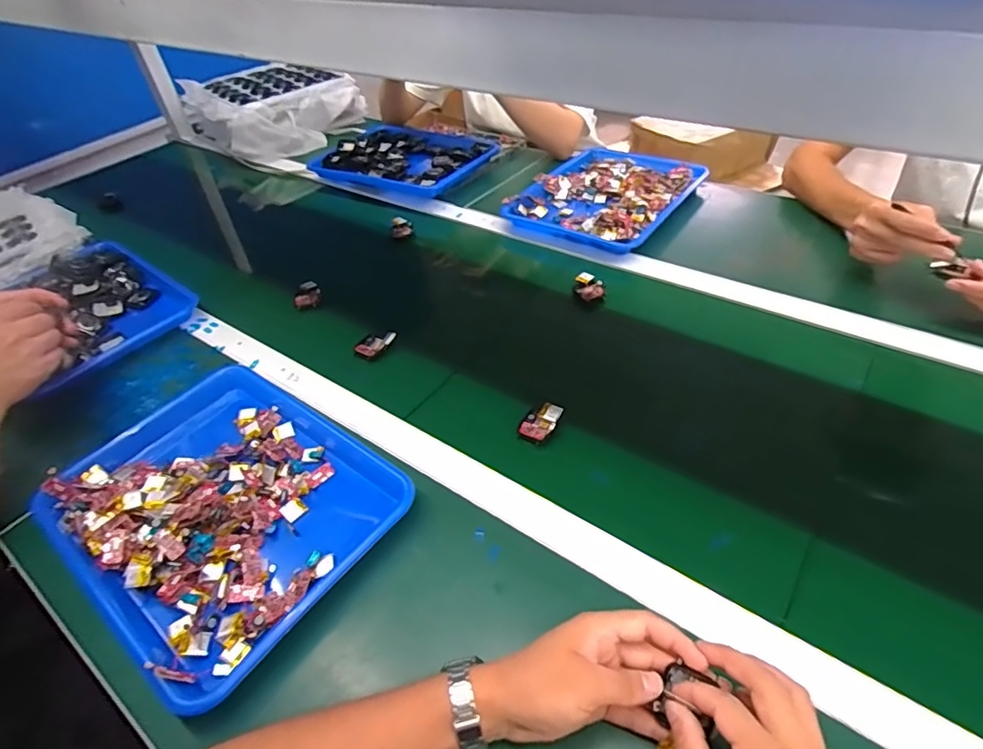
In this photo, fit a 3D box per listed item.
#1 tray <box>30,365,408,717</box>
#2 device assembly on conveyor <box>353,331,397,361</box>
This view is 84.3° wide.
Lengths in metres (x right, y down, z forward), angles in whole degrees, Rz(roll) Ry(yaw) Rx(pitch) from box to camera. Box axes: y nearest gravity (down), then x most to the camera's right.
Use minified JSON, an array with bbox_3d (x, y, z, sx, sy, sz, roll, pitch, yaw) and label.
[{"bbox_3d":[-0.272,0.133,0.550,0.339,0.058,0.271,24,51,30],"label":"tray"},{"bbox_3d":[-0.155,-0.041,0.716,0.033,0.016,0.057,31,55,34],"label":"device assembly on conveyor"}]

